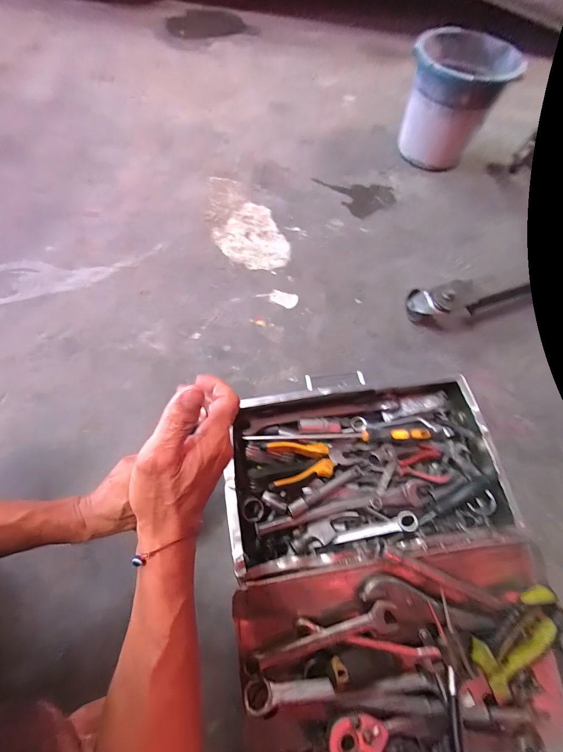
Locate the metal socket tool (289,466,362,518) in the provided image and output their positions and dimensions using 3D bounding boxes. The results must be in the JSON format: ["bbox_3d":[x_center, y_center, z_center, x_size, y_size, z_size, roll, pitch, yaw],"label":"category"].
[{"bbox_3d":[0.066,0.169,0.478,0.123,0.023,0.017,-25,68,-14],"label":"metal socket tool"}]

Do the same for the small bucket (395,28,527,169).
[{"bbox_3d":[0.445,-0.755,0.895,0.218,0.247,0.256,12,63,4],"label":"small bucket"}]

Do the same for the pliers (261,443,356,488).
[{"bbox_3d":[0.043,0.123,0.492,0.134,0.028,0.068,-10,65,-8],"label":"pliers"}]

